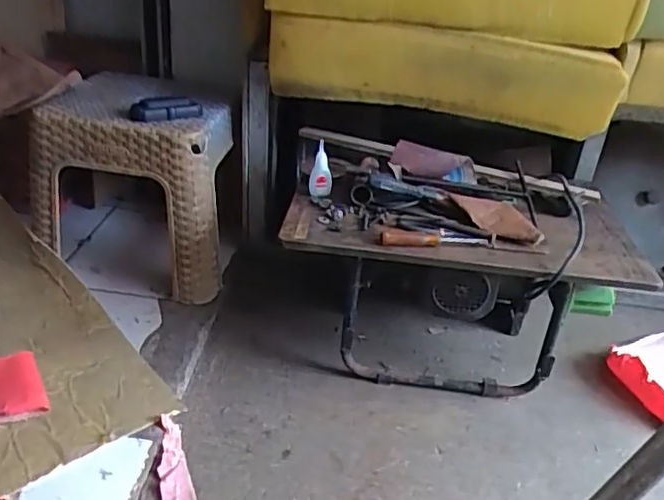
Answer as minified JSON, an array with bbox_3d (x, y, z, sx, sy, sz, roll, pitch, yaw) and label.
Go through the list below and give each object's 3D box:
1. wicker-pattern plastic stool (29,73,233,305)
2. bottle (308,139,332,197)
[{"bbox_3d":[-0.311,-0.126,1.031,0.276,0.295,0.265,7,31,2],"label":"wicker-pattern plastic stool"},{"bbox_3d":[-0.016,-0.120,0.897,0.033,0.082,0.023,0,10,-9],"label":"bottle"}]

